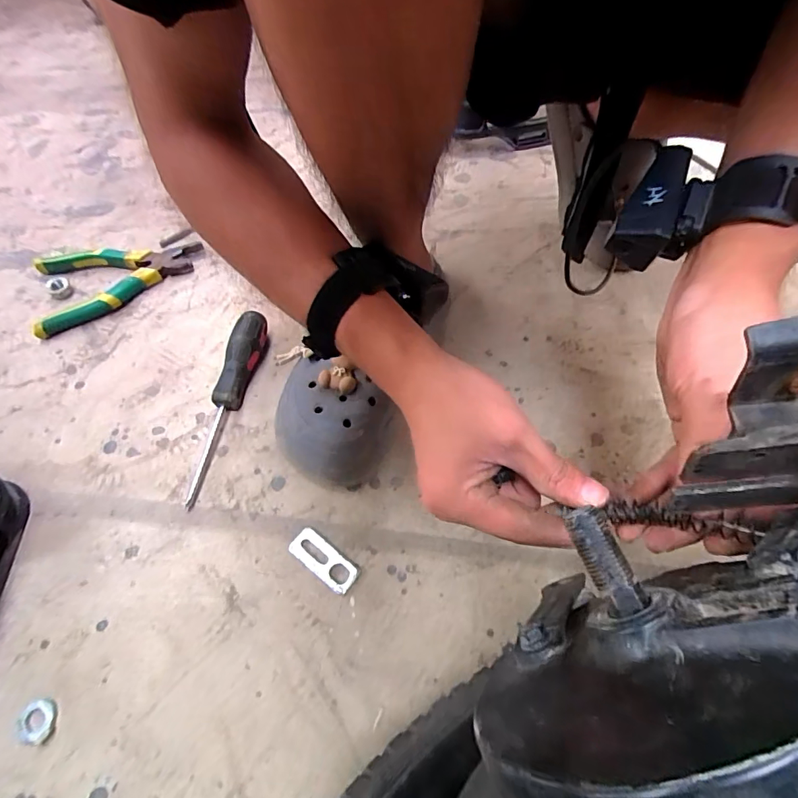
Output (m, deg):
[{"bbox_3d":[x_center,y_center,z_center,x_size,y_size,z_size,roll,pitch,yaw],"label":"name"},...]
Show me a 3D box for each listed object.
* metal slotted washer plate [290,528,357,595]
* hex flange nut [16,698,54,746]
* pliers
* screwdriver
[{"bbox_3d":[-0.060,0.128,0.365,0.059,0.004,0.024,34,65,20],"label":"metal slotted washer plate"},{"bbox_3d":[-0.251,0.223,0.317,0.022,0.006,0.026,9,59,6],"label":"hex flange nut"},{"bbox_3d":[-0.350,-0.163,0.557,0.196,0.022,0.127,-32,63,-17],"label":"pliers"},{"bbox_3d":[-0.168,0.001,0.438,0.027,0.035,0.197,10,60,7],"label":"screwdriver"}]

